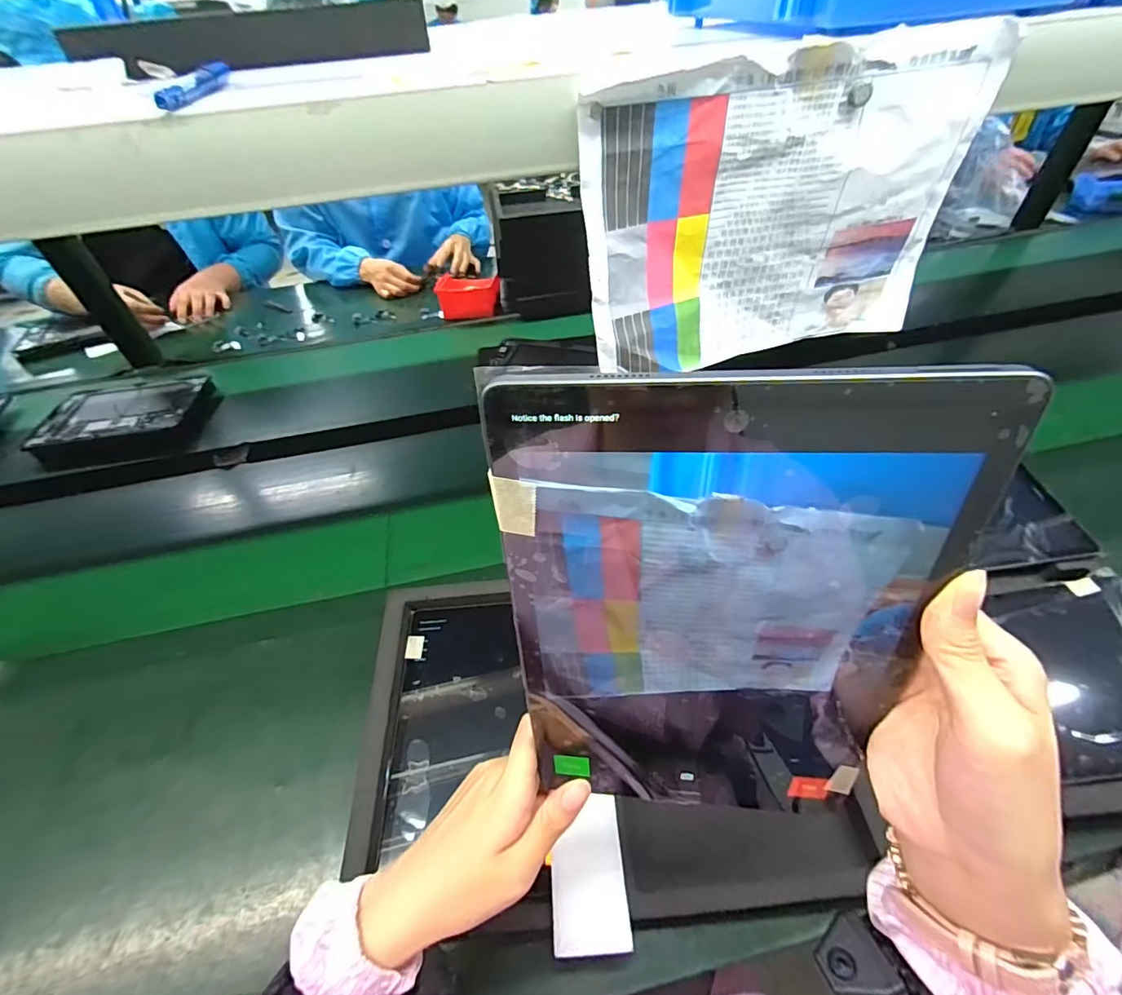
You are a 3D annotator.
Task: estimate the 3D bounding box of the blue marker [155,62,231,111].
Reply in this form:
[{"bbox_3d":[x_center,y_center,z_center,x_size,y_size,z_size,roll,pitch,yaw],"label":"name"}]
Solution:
[{"bbox_3d":[-0.224,-0.254,0.302,0.013,0.011,0.109,-12,48,-5],"label":"blue marker"}]

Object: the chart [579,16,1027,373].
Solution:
[{"bbox_3d":[0.163,-0.200,0.370,0.287,0.201,0.030,-14,47,-8],"label":"chart"}]

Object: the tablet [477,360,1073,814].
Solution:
[{"bbox_3d":[0.065,0.067,0.216,0.163,0.248,0.007,1,33,9],"label":"tablet"}]

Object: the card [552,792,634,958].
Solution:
[{"bbox_3d":[0.021,0.274,0.361,0.053,0.006,0.092,2,45,-5],"label":"card"}]

